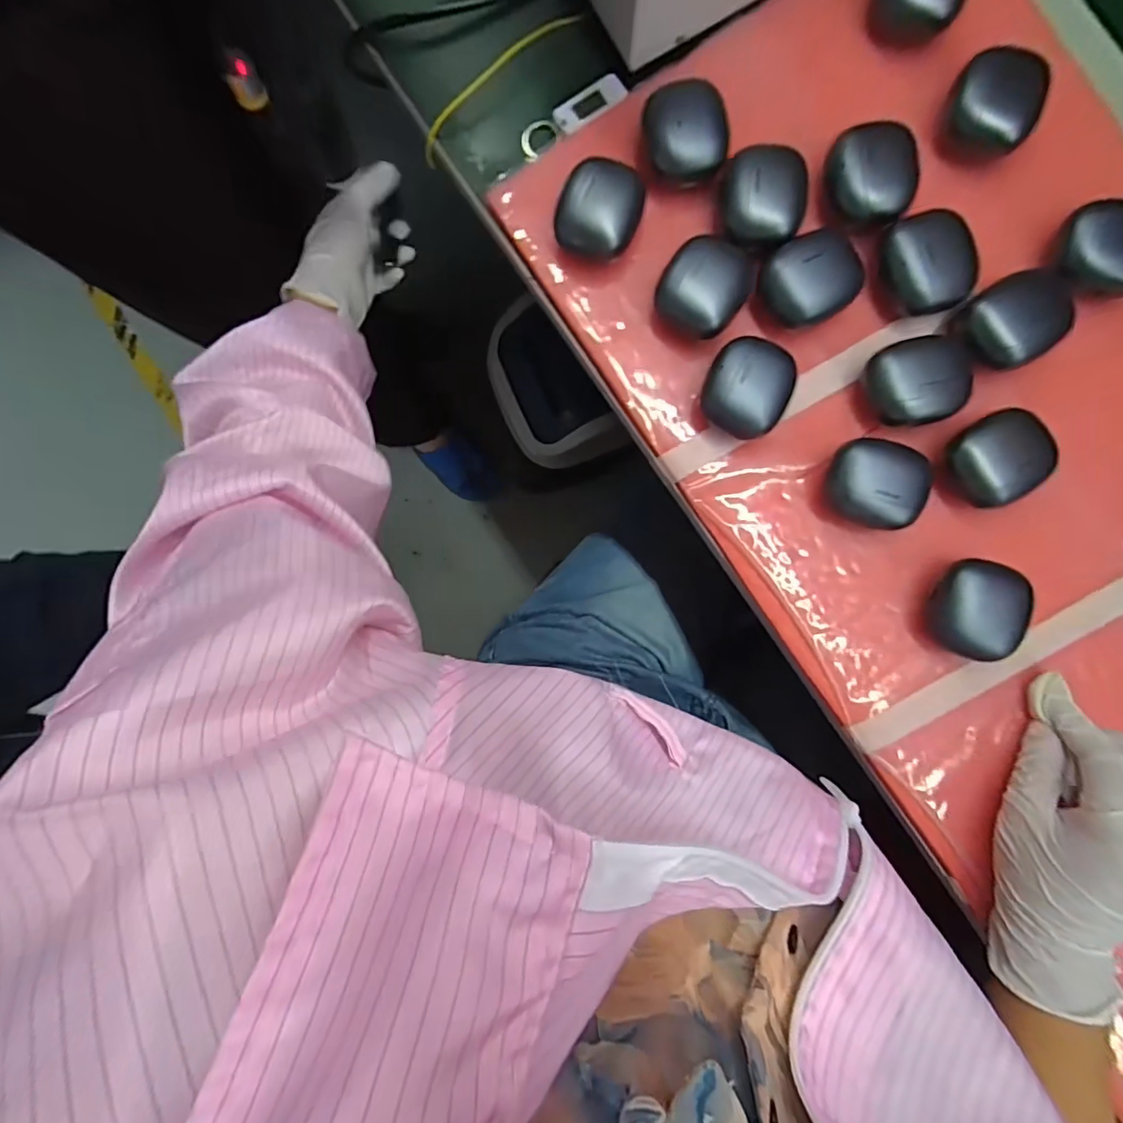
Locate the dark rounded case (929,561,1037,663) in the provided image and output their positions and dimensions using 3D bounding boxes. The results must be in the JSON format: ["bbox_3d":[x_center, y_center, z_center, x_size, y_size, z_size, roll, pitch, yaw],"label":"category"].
[{"bbox_3d":[0.242,0.027,0.315,0.041,0.028,0.054,23,89,1],"label":"dark rounded case"}]

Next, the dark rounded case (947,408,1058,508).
[{"bbox_3d":[0.256,-0.062,0.316,0.055,0.021,0.047,-41,89,0],"label":"dark rounded case"}]

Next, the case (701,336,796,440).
[{"bbox_3d":[0.111,-0.103,0.322,0.048,0.027,0.054,21,89,1],"label":"case"}]

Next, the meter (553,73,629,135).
[{"bbox_3d":[0.019,-0.294,0.346,0.047,0.007,0.019,-31,89,0],"label":"meter"}]

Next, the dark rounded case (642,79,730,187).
[{"bbox_3d":[0.074,-0.257,0.322,0.046,0.020,0.050,-6,89,1],"label":"dark rounded case"}]

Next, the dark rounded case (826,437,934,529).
[{"bbox_3d":[0.185,-0.046,0.318,0.050,0.026,0.048,10,89,1],"label":"dark rounded case"}]

